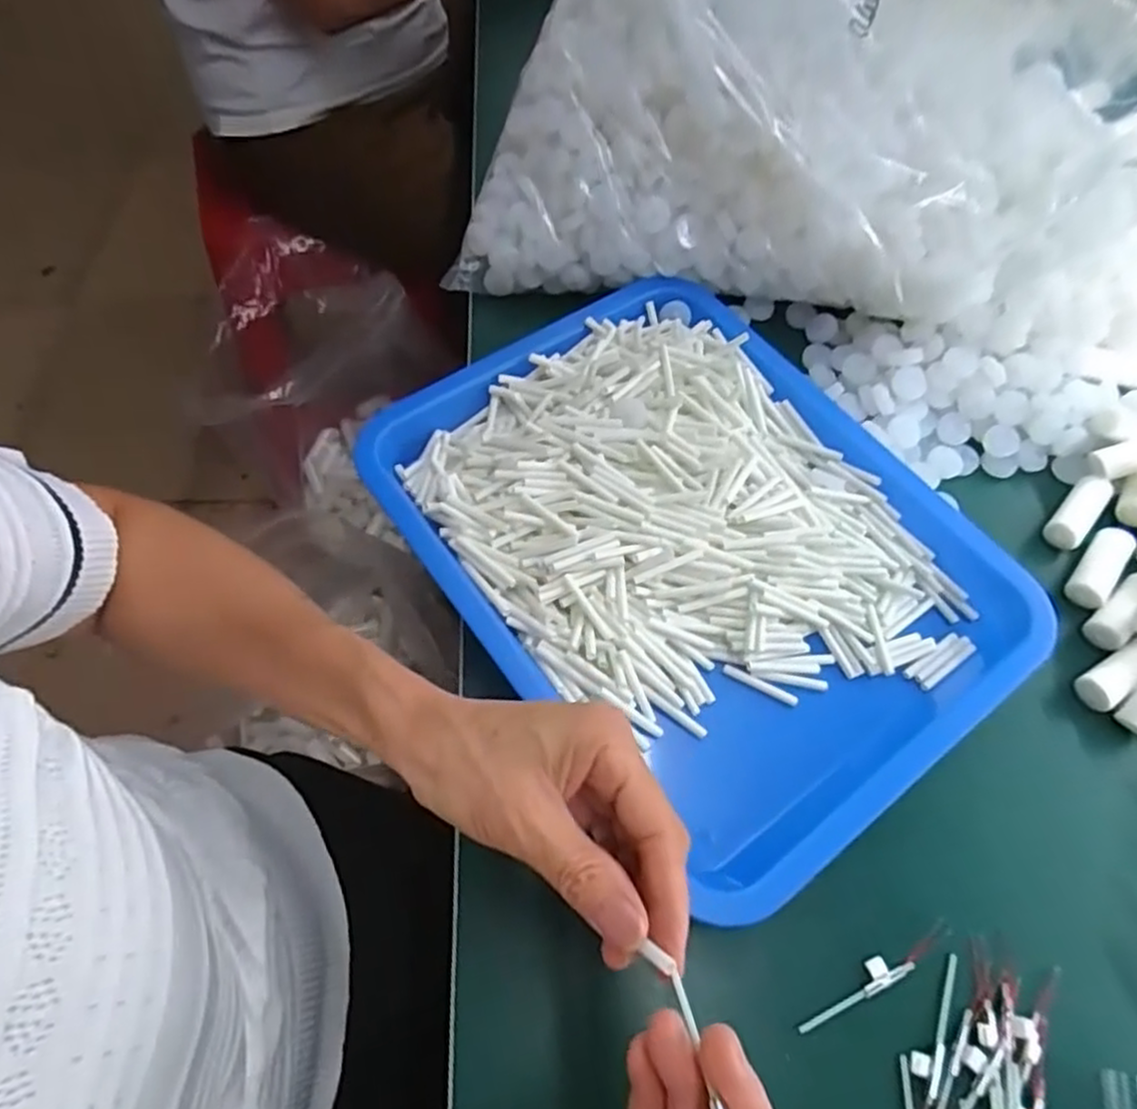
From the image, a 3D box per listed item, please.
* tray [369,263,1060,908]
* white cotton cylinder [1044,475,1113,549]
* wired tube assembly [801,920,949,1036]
[{"bbox_3d":[0.070,-0.009,0.408,0.260,0.041,0.332,-34,68,-19],"label":"tray"},{"bbox_3d":[0.307,-0.026,0.434,0.021,0.017,0.048,41,67,18],"label":"white cotton cylinder"},{"bbox_3d":[0.137,0.188,0.321,0.083,0.004,0.011,-21,64,-13],"label":"wired tube assembly"}]

